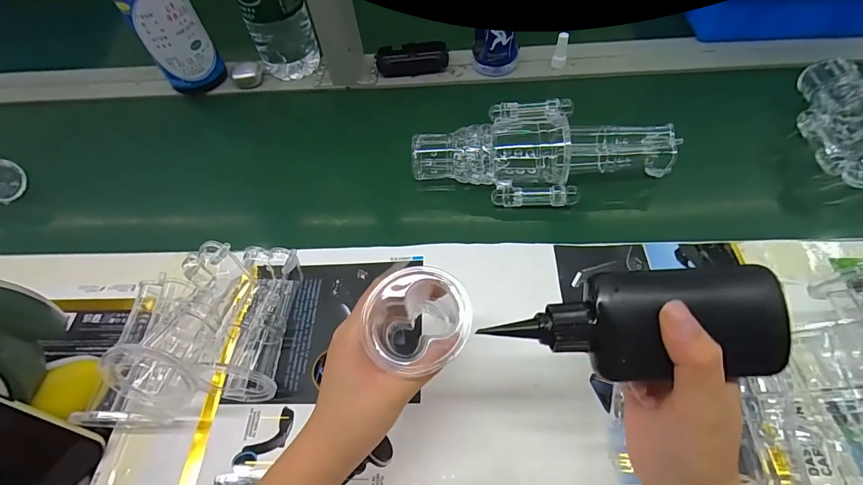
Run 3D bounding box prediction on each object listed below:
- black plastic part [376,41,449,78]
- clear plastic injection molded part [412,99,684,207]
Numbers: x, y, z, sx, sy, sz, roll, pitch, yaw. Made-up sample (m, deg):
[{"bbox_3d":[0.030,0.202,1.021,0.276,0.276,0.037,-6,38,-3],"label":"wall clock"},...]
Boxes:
[{"bbox_3d":[-0.029,-0.286,0.625,0.108,0.031,0.044,-5,56,1],"label":"black plastic part"},{"bbox_3d":[0.126,-0.106,0.471,0.288,0.061,0.114,1,56,5],"label":"clear plastic injection molded part"}]

